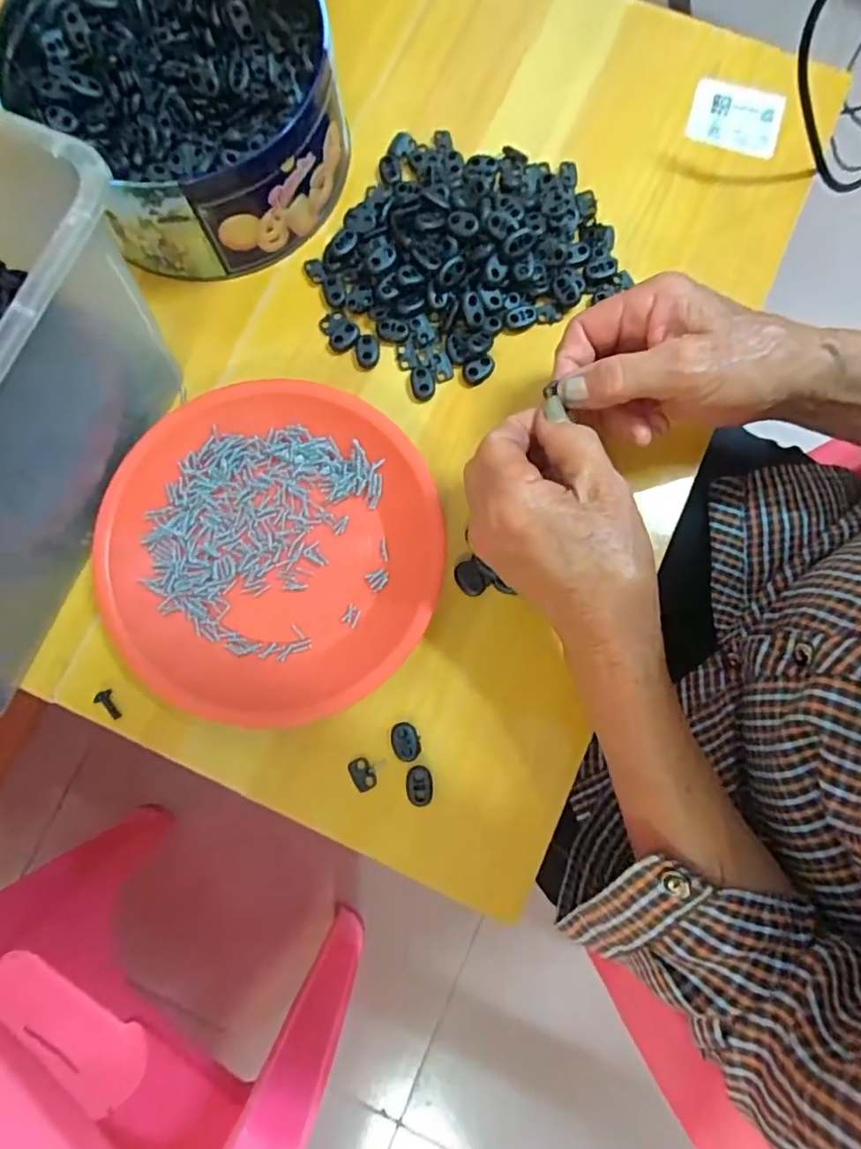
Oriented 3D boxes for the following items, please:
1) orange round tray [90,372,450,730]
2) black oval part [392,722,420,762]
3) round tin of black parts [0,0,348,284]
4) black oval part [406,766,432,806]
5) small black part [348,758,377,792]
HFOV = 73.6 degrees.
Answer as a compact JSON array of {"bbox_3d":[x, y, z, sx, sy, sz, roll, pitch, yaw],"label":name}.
[{"bbox_3d":[-0.092,-0.014,0.336,0.192,0.027,0.186,0,80,1],"label":"orange round tray"},{"bbox_3d":[-0.014,0.095,0.328,0.016,0.007,0.021,-12,80,-2],"label":"black oval part"},{"bbox_3d":[-0.156,-0.298,0.364,0.195,0.072,0.194,0,80,1],"label":"round tin of black parts"},{"bbox_3d":[-0.006,0.119,0.325,0.015,0.004,0.021,-4,80,0],"label":"black oval part"},{"bbox_3d":[-0.039,0.114,0.328,0.012,0.004,0.018,-29,81,-4],"label":"small black part"}]

